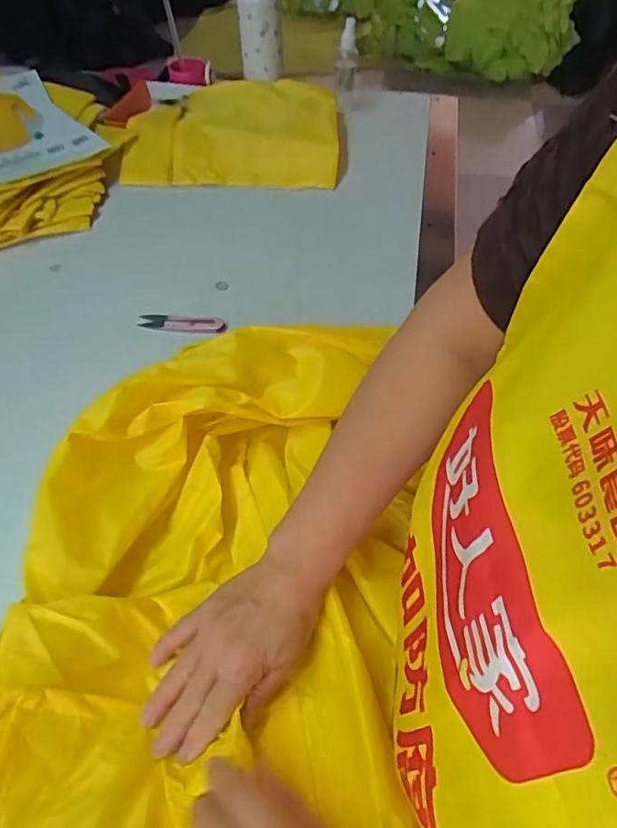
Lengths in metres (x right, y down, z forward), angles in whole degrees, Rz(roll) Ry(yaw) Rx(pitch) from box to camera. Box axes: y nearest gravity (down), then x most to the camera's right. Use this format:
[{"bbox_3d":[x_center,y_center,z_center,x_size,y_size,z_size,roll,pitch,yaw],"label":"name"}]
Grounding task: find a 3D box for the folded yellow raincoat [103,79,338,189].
[{"bbox_3d":[-0.134,-0.461,0.880,0.364,0.049,0.247,1,51,0],"label":"folded yellow raincoat"}]

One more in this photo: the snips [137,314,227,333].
[{"bbox_3d":[-0.146,-0.105,0.628,0.102,0.017,0.013,6,51,4],"label":"snips"}]

